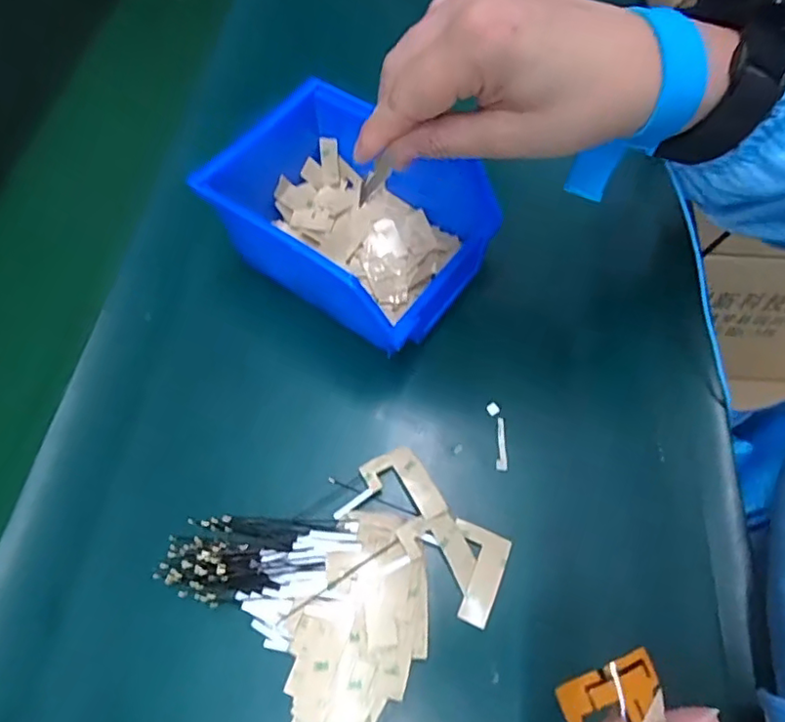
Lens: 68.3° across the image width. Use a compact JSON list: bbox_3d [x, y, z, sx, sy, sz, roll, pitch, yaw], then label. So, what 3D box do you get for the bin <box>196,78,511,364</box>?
[{"bbox_3d":[-0.026,-0.081,0.341,0.149,0.074,0.106,33,68,18],"label":"bin"}]

